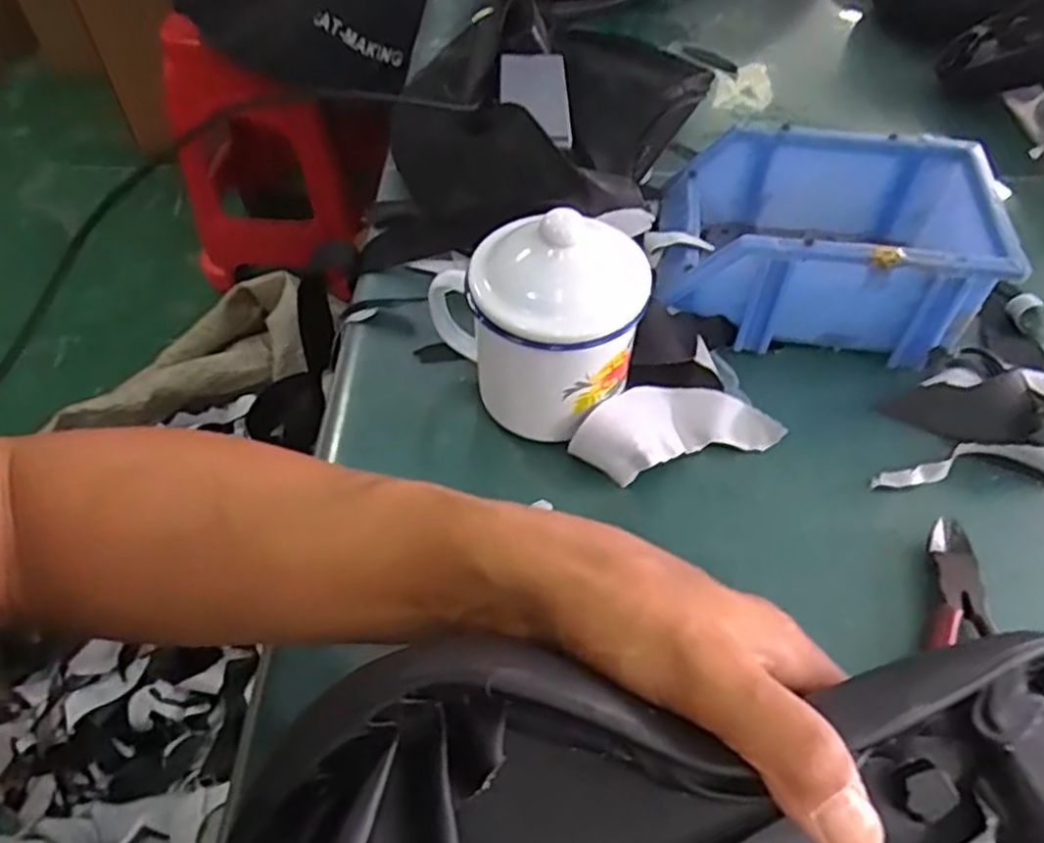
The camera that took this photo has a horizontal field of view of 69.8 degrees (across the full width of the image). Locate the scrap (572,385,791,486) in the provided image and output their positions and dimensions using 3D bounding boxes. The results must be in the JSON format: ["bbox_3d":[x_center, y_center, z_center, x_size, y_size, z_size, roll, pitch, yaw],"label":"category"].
[{"bbox_3d":[0.077,0.000,0.390,0.105,0.034,0.047,-13,52,-12],"label":"scrap"}]

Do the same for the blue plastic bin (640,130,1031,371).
[{"bbox_3d":[0.171,-0.105,0.438,0.177,0.075,0.121,9,51,6],"label":"blue plastic bin"}]

